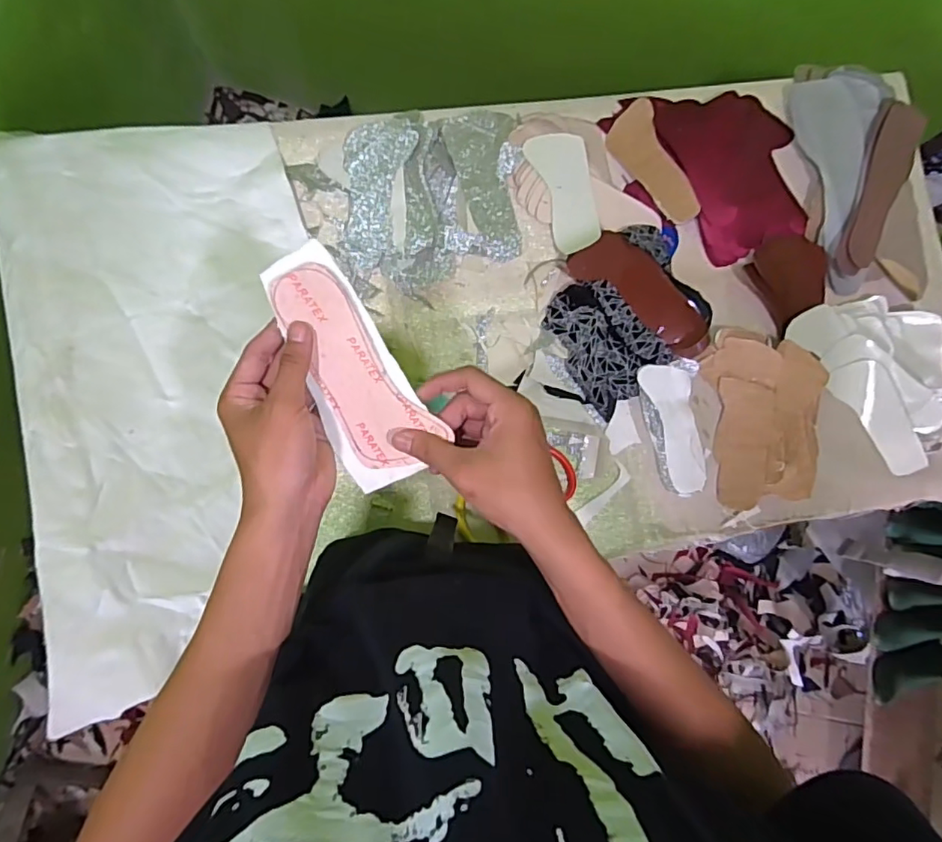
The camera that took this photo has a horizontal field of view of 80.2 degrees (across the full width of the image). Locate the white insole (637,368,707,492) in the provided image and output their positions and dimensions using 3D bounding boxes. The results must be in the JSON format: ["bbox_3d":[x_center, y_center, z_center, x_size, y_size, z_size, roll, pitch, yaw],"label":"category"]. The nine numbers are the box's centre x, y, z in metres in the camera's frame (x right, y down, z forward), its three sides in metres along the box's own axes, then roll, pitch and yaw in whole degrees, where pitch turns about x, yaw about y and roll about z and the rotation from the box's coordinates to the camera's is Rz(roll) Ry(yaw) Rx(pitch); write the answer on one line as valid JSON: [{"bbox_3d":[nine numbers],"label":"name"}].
[{"bbox_3d":[0.266,0.008,0.716,0.065,0.012,0.166,-14,86,-9],"label":"white insole"}]

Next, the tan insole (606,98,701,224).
[{"bbox_3d":[0.236,-0.336,0.740,0.066,0.015,0.169,-24,87,21],"label":"tan insole"}]

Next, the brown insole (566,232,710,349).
[{"bbox_3d":[0.217,-0.166,0.705,0.189,0.032,0.068,35,81,-3],"label":"brown insole"}]

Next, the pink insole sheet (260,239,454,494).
[{"bbox_3d":[-0.092,-0.033,0.405,0.081,0.012,0.170,-33,104,9],"label":"pink insole sheet"}]

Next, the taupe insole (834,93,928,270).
[{"bbox_3d":[0.556,-0.307,0.753,0.086,0.012,0.231,15,92,-16],"label":"taupe insole"}]

